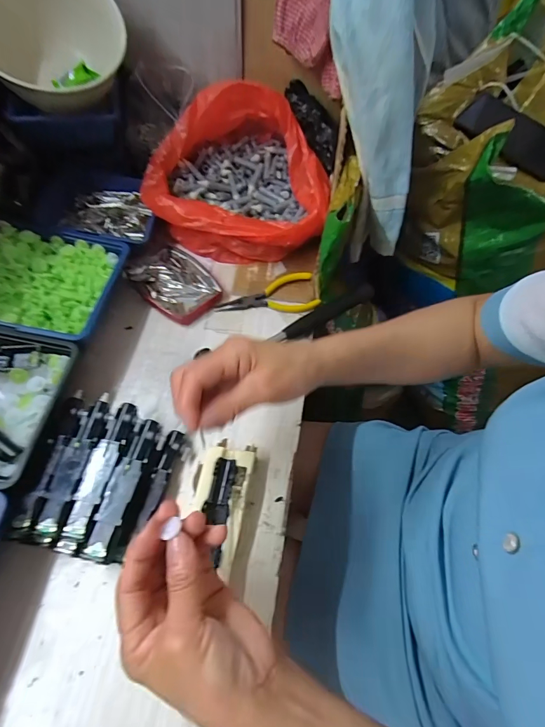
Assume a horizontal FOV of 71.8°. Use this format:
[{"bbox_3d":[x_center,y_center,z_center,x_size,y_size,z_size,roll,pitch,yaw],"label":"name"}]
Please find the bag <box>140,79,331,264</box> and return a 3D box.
[{"bbox_3d":[-0.044,-0.256,0.498,0.234,0.130,0.207,7,59,3],"label":"bag"}]

